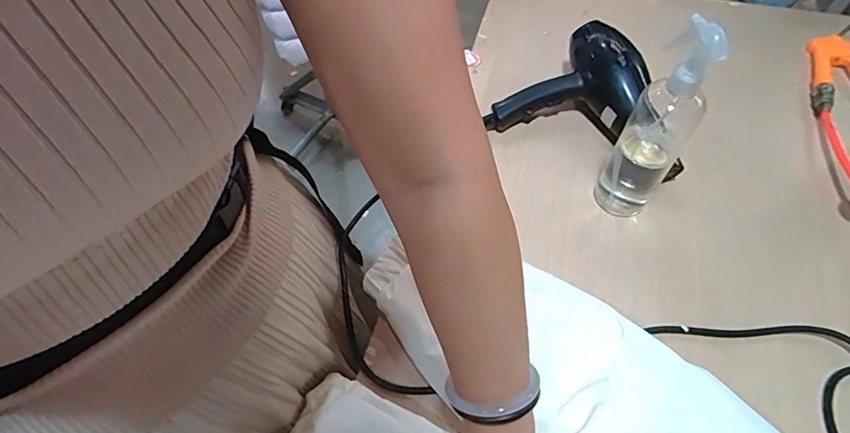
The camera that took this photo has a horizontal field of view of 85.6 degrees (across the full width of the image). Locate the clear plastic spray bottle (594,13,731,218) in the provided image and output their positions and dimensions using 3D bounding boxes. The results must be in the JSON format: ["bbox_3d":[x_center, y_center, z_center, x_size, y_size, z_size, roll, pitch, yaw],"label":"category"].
[{"bbox_3d":[0.253,-0.093,0.504,0.065,0.248,0.055,24,60,16],"label":"clear plastic spray bottle"}]

